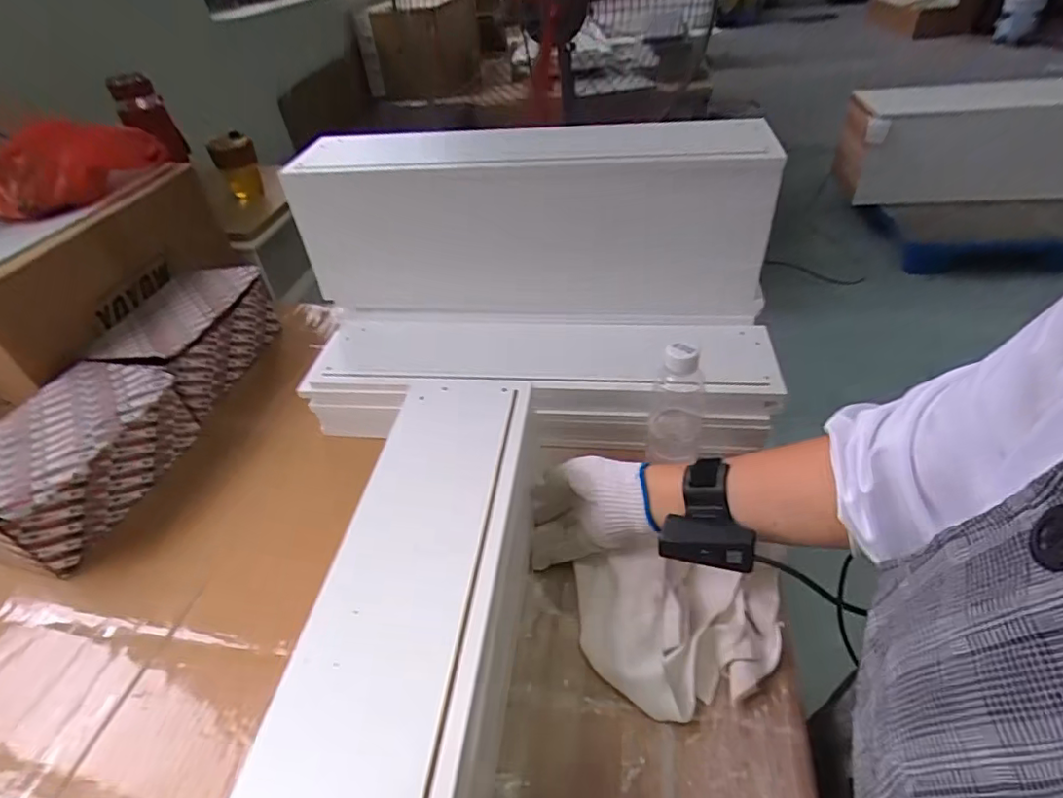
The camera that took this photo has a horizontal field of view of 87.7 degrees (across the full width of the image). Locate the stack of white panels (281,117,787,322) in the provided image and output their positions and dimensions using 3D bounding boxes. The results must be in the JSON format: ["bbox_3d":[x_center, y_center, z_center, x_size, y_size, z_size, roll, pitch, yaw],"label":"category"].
[{"bbox_3d":[-0.003,-0.227,0.735,0.572,0.211,0.143,2,42,10],"label":"stack of white panels"}]

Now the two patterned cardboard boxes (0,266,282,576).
[{"bbox_3d":[-0.544,-0.006,0.764,0.169,0.118,0.499,0,41,8],"label":"two patterned cardboard boxes"}]

